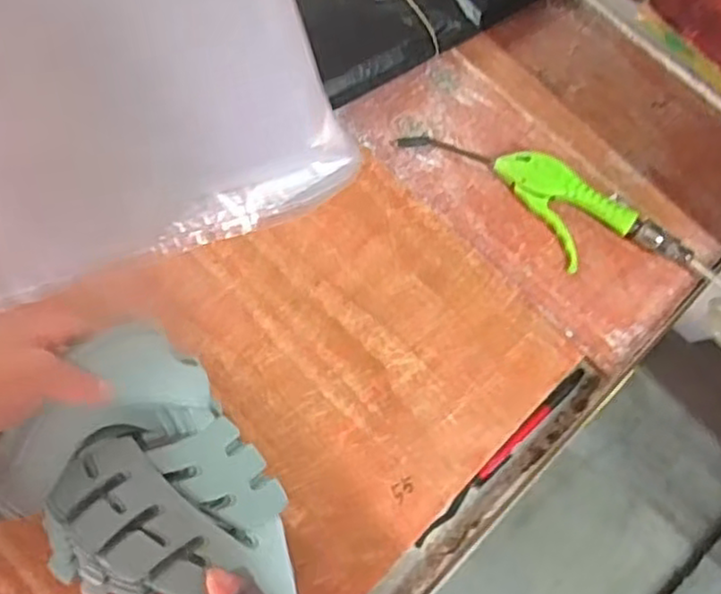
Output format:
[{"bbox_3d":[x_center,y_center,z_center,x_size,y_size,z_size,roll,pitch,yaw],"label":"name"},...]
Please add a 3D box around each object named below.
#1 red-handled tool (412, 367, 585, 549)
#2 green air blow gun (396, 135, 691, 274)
[{"bbox_3d":[0.119,0.129,0.591,0.201,0.017,0.010,-42,78,-15],"label":"red-handled tool"},{"bbox_3d":[0.162,-0.092,0.640,0.262,0.026,0.068,35,73,8],"label":"green air blow gun"}]

